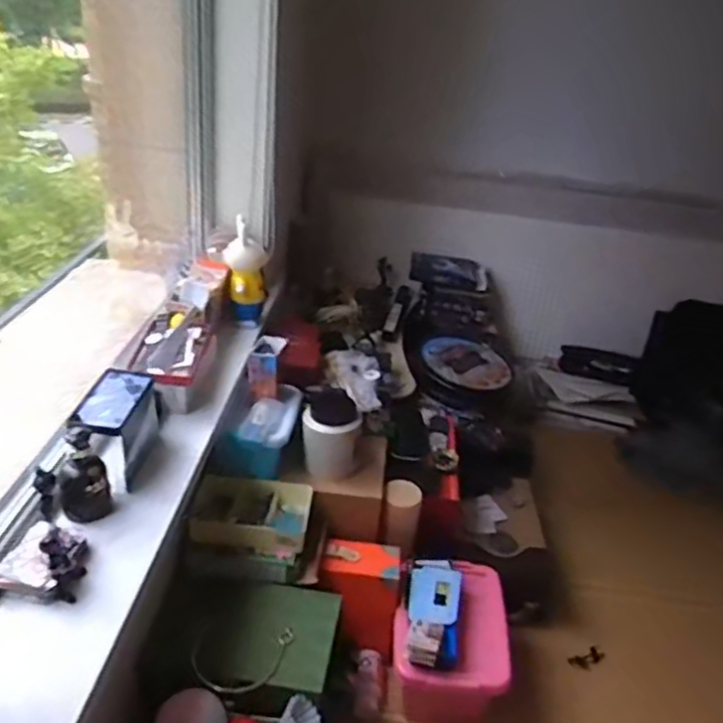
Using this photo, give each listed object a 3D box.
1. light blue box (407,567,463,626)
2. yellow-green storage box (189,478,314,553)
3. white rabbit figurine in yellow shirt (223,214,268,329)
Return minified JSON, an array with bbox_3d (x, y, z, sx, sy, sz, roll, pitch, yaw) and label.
[{"bbox_3d":[0.134,0.420,1.184,0.092,0.024,0.108,9,31,2],"label":"light blue box"},{"bbox_3d":[-0.190,0.280,1.178,0.196,0.074,0.132,7,31,0],"label":"yellow-green storage box"},{"bbox_3d":[-0.235,-0.173,1.331,0.085,0.198,0.077,2,31,-8],"label":"white rabbit figurine in yellow shirt"}]

